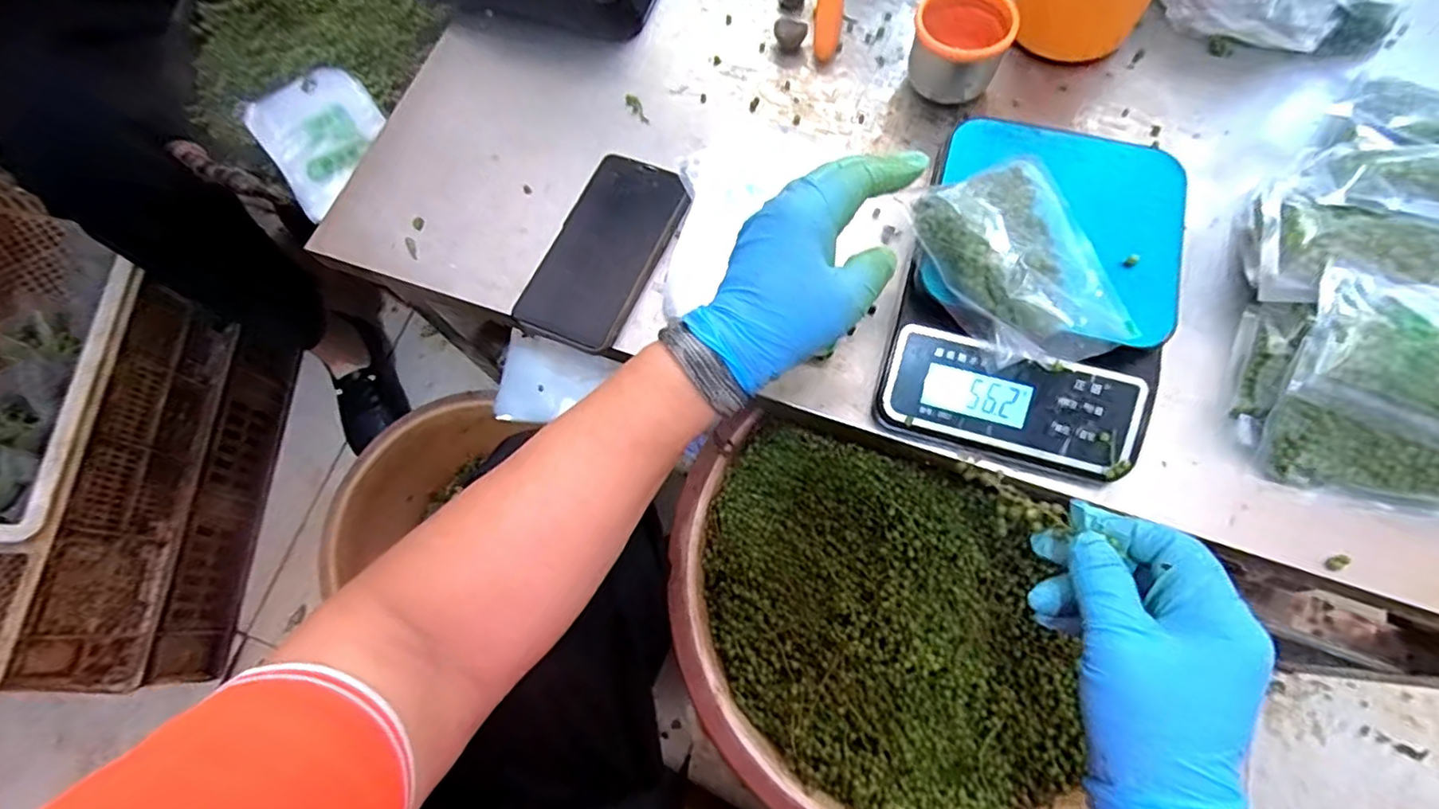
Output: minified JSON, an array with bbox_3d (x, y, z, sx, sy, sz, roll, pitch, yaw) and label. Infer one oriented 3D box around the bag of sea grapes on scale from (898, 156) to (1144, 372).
[{"bbox_3d":[0.170,-0.087,0.353,0.090,0.031,0.129,-14,71,-1],"label":"bag of sea grapes on scale"}]

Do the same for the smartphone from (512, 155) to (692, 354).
[{"bbox_3d":[-0.081,-0.111,0.445,0.077,0.010,0.150,23,72,10],"label":"smartphone"}]

